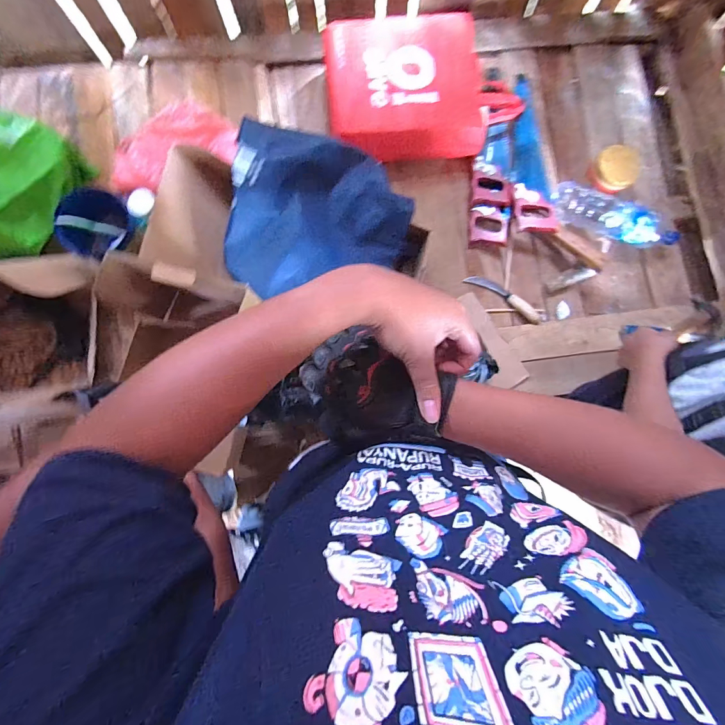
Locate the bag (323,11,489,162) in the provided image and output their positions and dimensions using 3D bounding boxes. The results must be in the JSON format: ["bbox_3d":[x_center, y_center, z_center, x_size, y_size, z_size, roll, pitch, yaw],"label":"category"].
[{"bbox_3d":[0.107,-0.654,0.872,0.375,0.119,0.320,-3,83,-2],"label":"bag"}]

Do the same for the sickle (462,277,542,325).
[{"bbox_3d":[0.350,-0.160,0.893,0.203,0.029,0.036,37,83,4],"label":"sickle"}]

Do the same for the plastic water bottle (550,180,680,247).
[{"bbox_3d":[0.612,-0.350,0.884,0.310,0.078,0.081,22,83,2],"label":"plastic water bottle"}]

